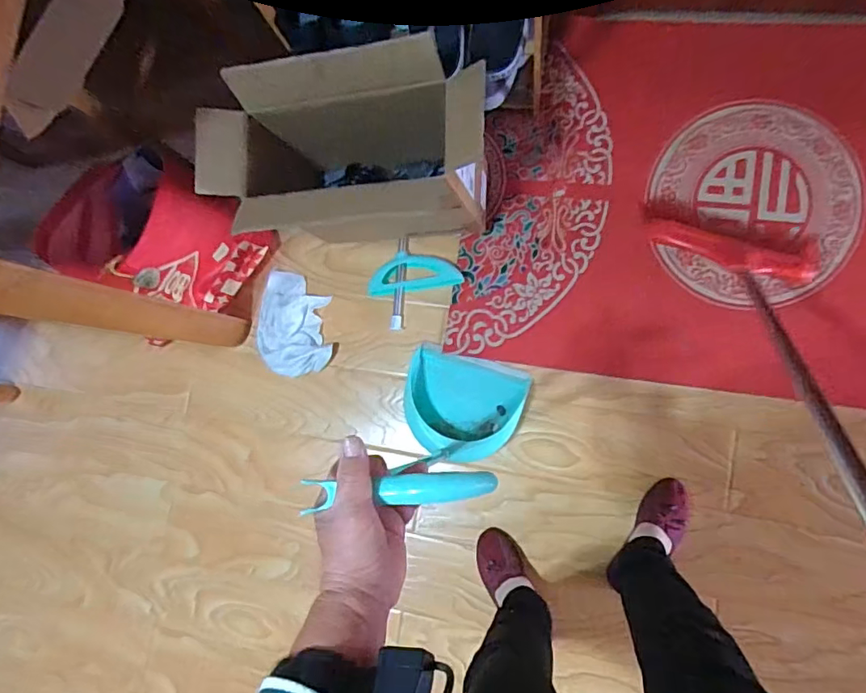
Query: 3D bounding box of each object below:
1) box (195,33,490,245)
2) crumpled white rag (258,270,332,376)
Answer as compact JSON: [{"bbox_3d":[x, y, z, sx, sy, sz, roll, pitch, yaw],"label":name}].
[{"bbox_3d":[-0.137,-0.368,1.008,0.474,0.377,0.265,-8,86,9],"label":"box"},{"bbox_3d":[-0.319,-0.054,1.200,0.163,0.039,0.235,-2,87,10],"label":"crumpled white rag"}]

